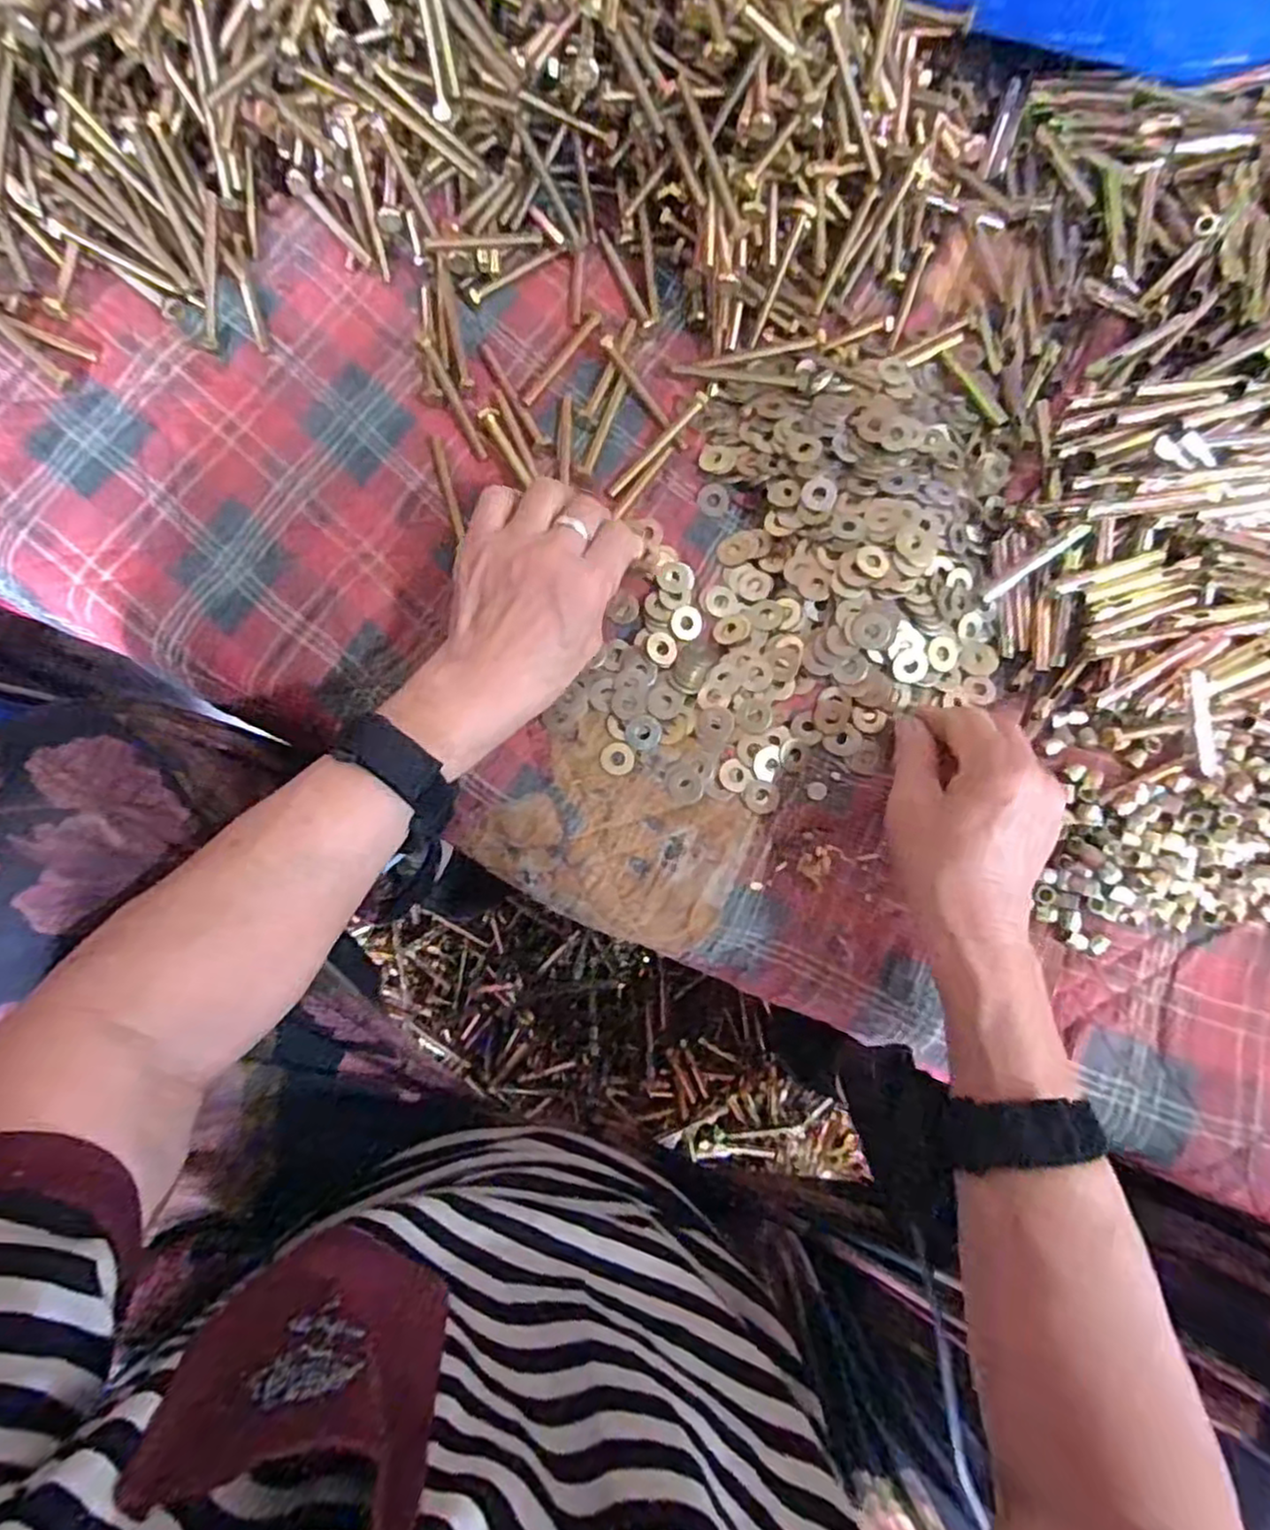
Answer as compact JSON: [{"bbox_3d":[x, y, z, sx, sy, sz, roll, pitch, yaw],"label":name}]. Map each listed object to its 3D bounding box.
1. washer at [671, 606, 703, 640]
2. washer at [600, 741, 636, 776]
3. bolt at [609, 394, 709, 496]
[{"bbox_3d":[0.031,-0.084,0.419,0.018,0.004,0.020,28,81,4],"label":"washer"},{"bbox_3d":[-0.010,-0.004,0.403,0.018,0.004,0.020,-28,81,-6],"label":"washer"},{"bbox_3d":[0.014,-0.197,0.435,0.009,0.015,0.083,44,82,6],"label":"bolt"}]

